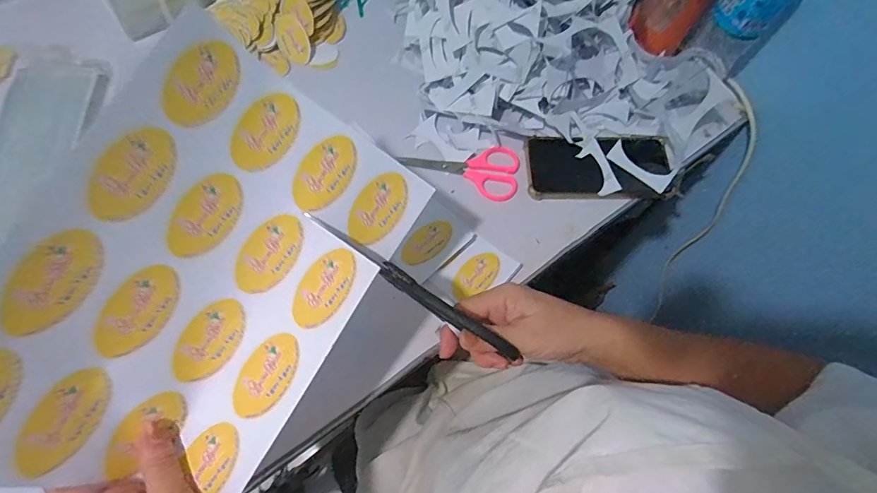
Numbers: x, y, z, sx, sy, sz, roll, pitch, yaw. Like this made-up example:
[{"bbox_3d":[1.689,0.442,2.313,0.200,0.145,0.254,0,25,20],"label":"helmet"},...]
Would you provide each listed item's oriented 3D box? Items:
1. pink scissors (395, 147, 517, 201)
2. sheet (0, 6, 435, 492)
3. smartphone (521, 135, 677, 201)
[{"bbox_3d":[0.029,-0.102,0.513,0.137,0.005,0.065,19,68,6],"label":"pink scissors"},{"bbox_3d":[-0.152,0.020,0.288,0.197,0.051,0.290,38,74,-27],"label":"sheet"},{"bbox_3d":[0.191,-0.098,0.511,0.171,0.012,0.085,0,68,-2],"label":"smartphone"}]

